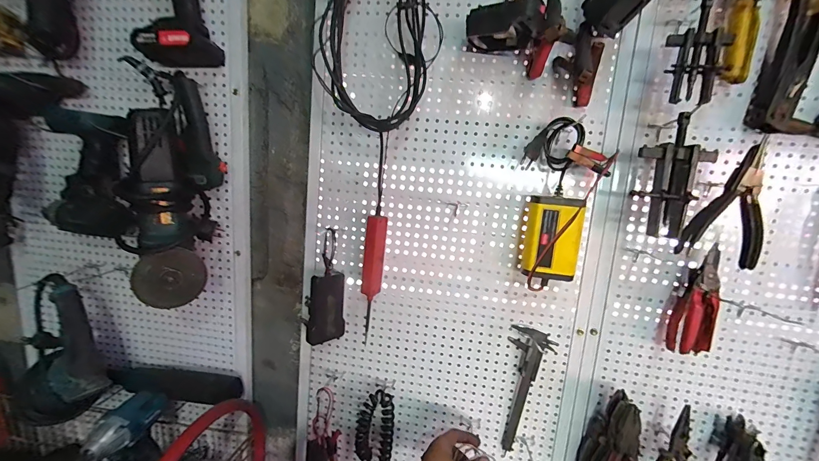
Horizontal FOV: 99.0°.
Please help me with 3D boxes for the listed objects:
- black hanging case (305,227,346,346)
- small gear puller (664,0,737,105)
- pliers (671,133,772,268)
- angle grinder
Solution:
[{"bbox_3d":[-0.141,0.100,0.597,0.048,0.183,0.062,8,10,17],"label":"black hanging case"},{"bbox_3d":[0.372,-0.231,0.451,0.065,0.122,0.016,8,10,18],"label":"small gear puller"},{"bbox_3d":[0.440,-0.035,0.468,0.089,0.163,0.024,19,17,22],"label":"pliers"},{"bbox_3d":[-0.360,-0.064,0.541,0.125,0.324,0.105,-4,13,-42],"label":"angle grinder"}]

